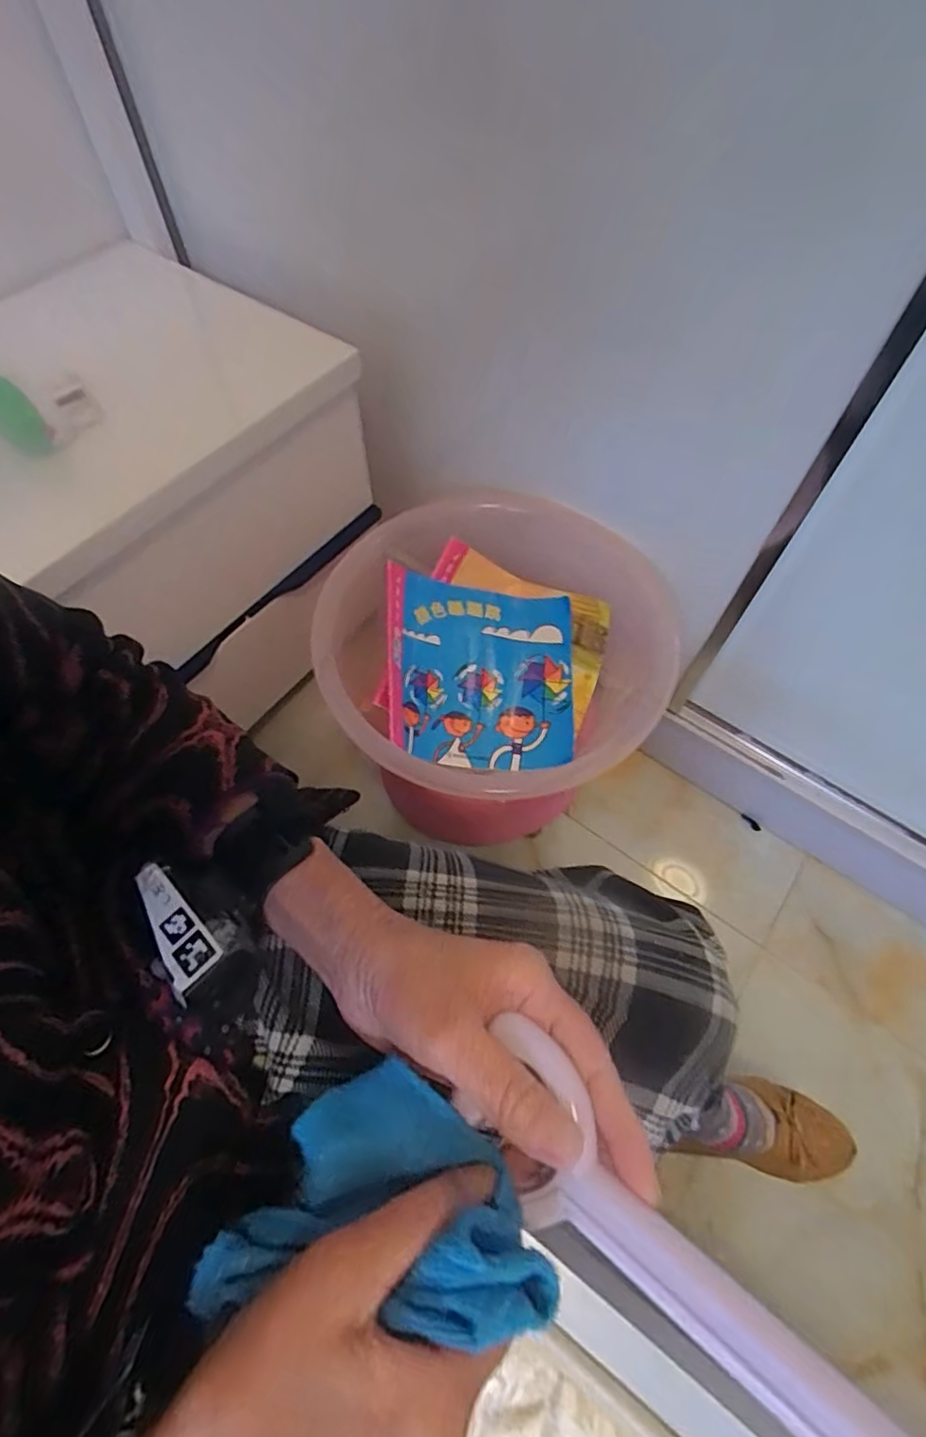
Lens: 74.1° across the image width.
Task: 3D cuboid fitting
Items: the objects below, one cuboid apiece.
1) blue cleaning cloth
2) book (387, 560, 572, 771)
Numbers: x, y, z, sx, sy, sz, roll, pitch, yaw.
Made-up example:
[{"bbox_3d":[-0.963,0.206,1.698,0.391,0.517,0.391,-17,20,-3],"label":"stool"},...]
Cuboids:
[{"bbox_3d":[-0.032,0.167,0.218,0.120,0.039,0.073,1,60,0],"label":"blue cleaning cloth"},{"bbox_3d":[0.020,-0.053,0.696,0.225,0.053,0.217,7,77,-13],"label":"book"}]

